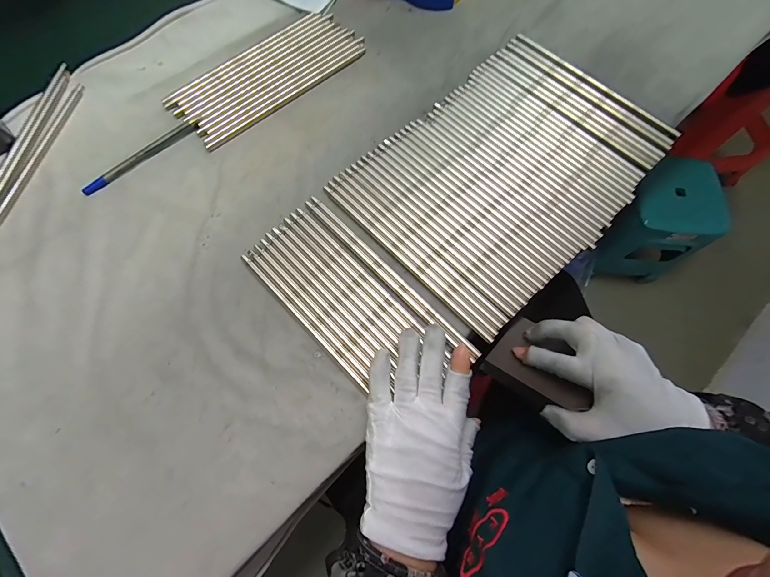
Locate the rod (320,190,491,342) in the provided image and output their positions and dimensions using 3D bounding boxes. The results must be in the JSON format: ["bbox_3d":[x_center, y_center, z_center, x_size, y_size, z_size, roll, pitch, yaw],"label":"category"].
[{"bbox_3d":[0.017,-0.029,0.321,0.008,0.004,0.221,-43,77,-13],"label":"rod"}]

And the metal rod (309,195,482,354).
[{"bbox_3d":[0.005,-0.017,0.316,0.008,0.004,0.222,-43,77,-13],"label":"metal rod"}]

